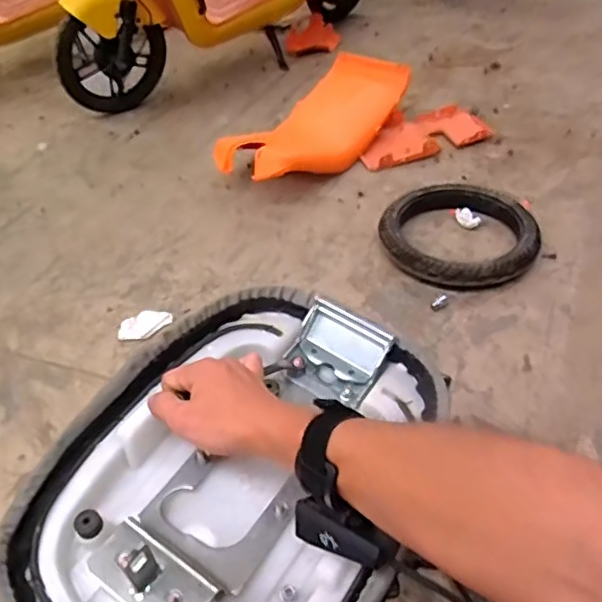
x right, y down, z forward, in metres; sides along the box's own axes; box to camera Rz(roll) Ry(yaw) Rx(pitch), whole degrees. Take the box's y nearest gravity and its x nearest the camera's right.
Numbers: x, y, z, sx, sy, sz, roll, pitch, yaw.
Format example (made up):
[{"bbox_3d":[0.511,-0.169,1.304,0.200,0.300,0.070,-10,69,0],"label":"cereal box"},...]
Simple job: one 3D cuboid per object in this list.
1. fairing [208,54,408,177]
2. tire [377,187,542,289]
[{"bbox_3d":[0.059,-0.519,1.664,0.640,0.159,0.261,-32,51,-27],"label":"fairing"},{"bbox_3d":[0.366,-0.150,1.386,0.331,0.076,0.340,-2,44,2],"label":"tire"}]

